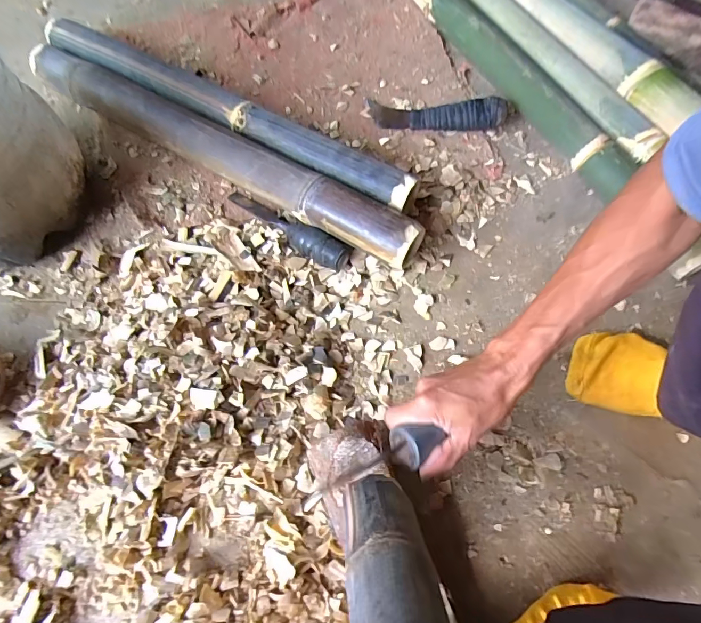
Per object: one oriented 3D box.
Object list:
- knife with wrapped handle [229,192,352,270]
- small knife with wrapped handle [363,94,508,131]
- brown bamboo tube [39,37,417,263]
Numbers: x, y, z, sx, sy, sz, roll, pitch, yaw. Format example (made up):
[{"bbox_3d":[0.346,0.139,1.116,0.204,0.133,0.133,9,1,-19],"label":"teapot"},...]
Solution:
[{"bbox_3d":[-0.089,-0.115,0.555,0.199,0.032,0.038,32,71,13],"label":"knife with wrapped handle"},{"bbox_3d":[0.126,-0.294,0.638,0.211,0.041,0.053,7,66,17],"label":"small knife with wrapped handle"},{"bbox_3d":[-0.198,-0.234,0.589,0.657,0.067,0.070,30,70,12],"label":"brown bamboo tube"}]

